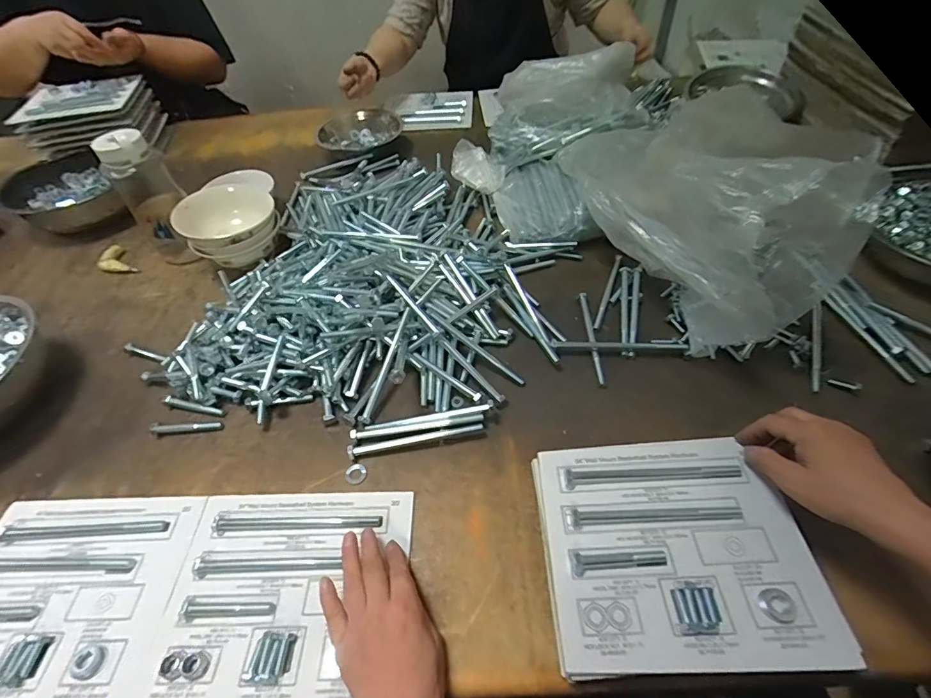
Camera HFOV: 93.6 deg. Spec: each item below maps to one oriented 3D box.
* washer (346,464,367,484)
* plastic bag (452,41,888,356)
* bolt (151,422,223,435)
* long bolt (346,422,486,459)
[{"bbox_3d":[-0.122,0.139,0.488,0.023,0.004,0.022,-1,49,1],"label":"washer"},{"bbox_3d":[0.247,-0.264,0.641,0.269,0.210,0.556,-30,55,-19],"label":"plastic bag"},{"bbox_3d":[-0.341,0.096,0.536,0.081,0.016,0.012,-3,49,-1],"label":"bolt"},{"bbox_3d":[-0.058,0.102,0.503,0.152,0.021,0.016,-9,50,-6],"label":"long bolt"}]

